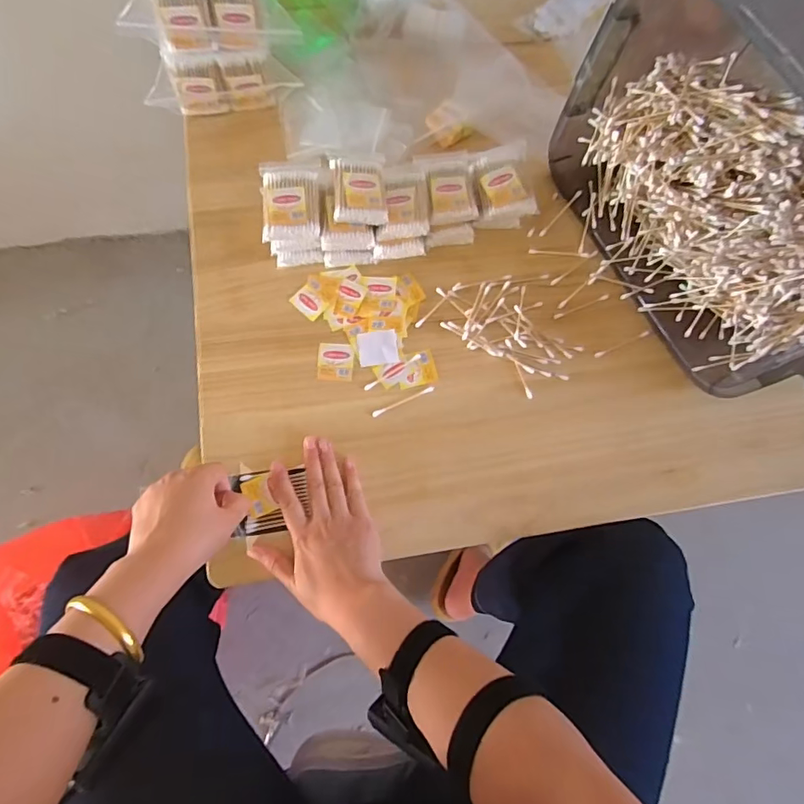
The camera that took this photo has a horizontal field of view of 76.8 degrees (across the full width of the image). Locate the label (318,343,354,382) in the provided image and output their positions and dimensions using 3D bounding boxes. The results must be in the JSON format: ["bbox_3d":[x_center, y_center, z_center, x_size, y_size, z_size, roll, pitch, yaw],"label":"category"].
[{"bbox_3d":[-0.074,-0.045,0.562,0.039,0.004,0.042,3,77,-1],"label":"label"}]

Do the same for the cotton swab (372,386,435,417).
[{"bbox_3d":[0.002,-0.001,0.547,0.073,0.004,0.006,-24,78,-7],"label":"cotton swab"}]

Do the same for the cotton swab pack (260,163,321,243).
[{"bbox_3d":[-0.119,-0.219,0.538,0.061,0.019,0.092,-3,74,-3],"label":"cotton swab pack"}]

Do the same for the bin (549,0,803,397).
[{"bbox_3d":[0.335,-0.221,0.493,0.196,0.226,0.412,-25,79,-7],"label":"bin"}]

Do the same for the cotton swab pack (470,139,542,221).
[{"bbox_3d":[0.115,-0.251,0.574,0.062,0.015,0.084,-9,85,8],"label":"cotton swab pack"}]

